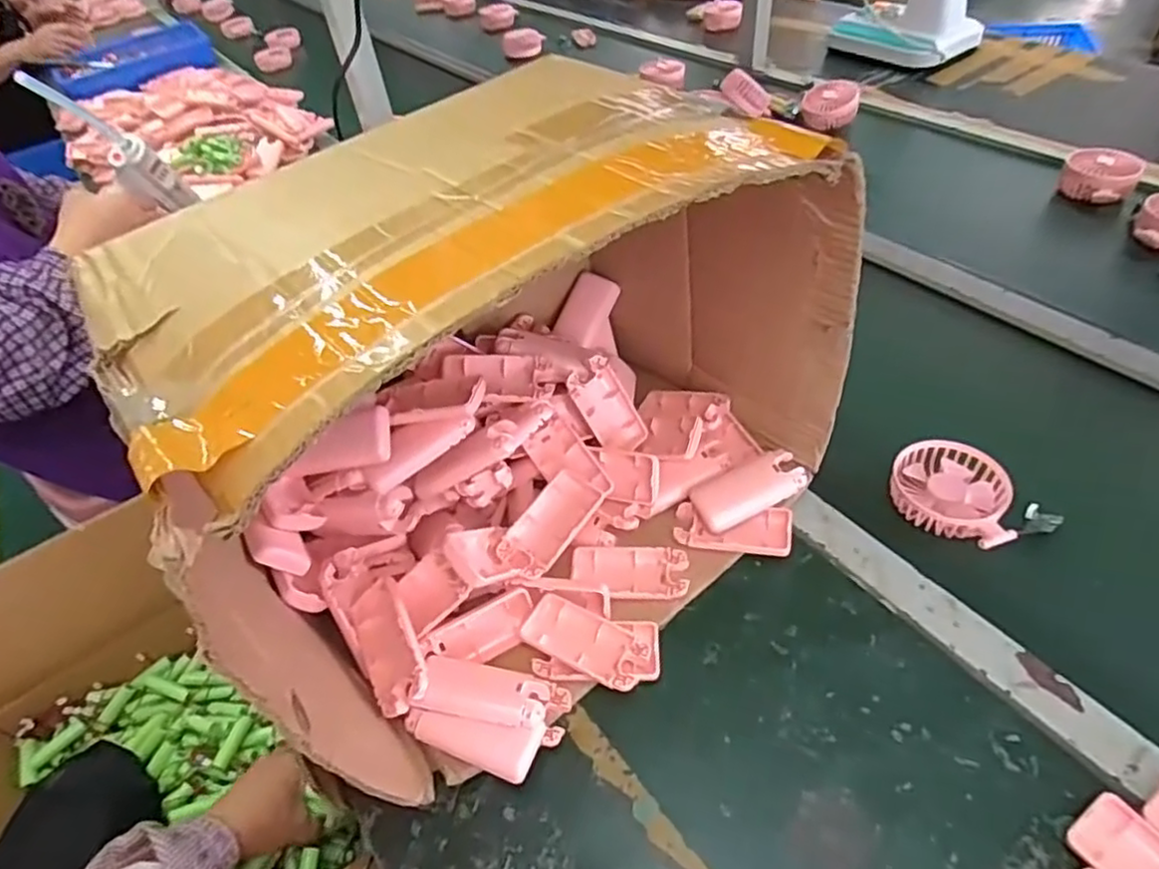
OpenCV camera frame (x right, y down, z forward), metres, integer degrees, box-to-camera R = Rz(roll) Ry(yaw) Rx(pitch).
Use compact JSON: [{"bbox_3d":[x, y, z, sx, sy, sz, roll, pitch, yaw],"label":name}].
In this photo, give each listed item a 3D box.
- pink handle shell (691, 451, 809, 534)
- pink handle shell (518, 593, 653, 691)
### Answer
[{"bbox_3d":[0.145,0.047,0.573,0.092,0.010,0.045,-29,60,4],"label":"pink handle shell"},{"bbox_3d":[0.004,0.156,0.503,0.094,0.012,0.044,21,53,24],"label":"pink handle shell"}]

